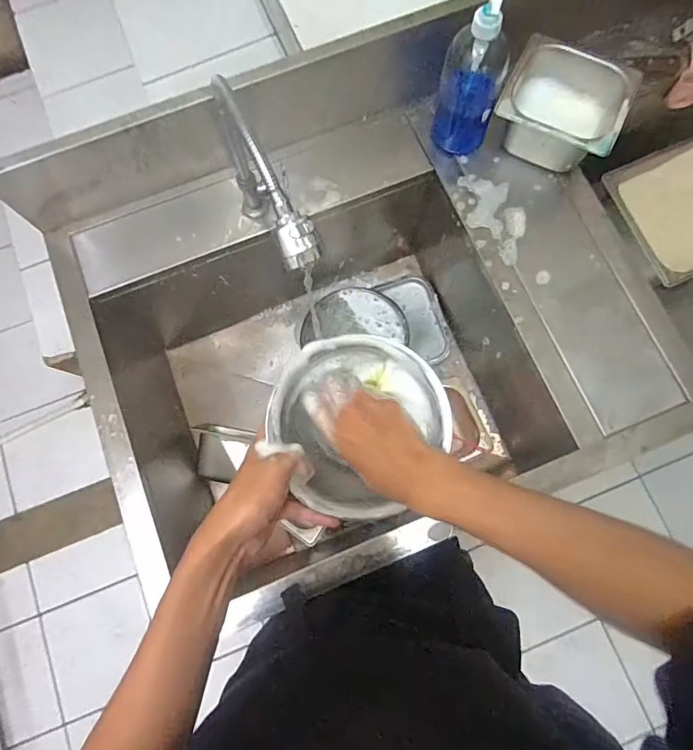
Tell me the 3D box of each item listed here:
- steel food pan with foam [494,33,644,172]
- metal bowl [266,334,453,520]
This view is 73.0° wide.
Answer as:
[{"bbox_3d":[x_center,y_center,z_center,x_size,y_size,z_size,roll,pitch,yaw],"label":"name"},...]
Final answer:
[{"bbox_3d":[0.337,-0.415,0.747,0.178,0.094,0.164,27,79,7],"label":"steel food pan with foam"},{"bbox_3d":[0.014,0.048,0.471,0.167,0.063,0.170,0,77,1],"label":"metal bowl"}]

